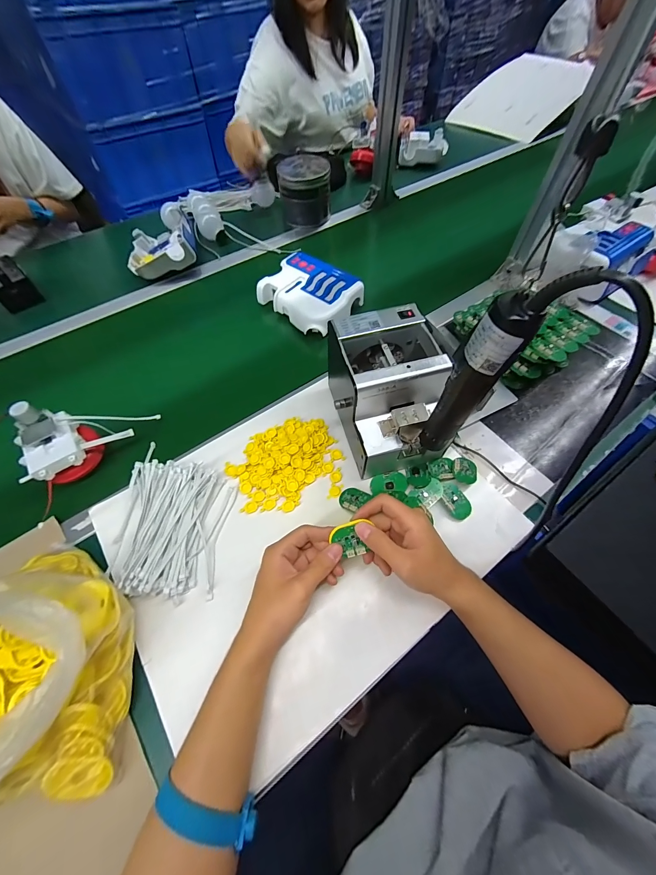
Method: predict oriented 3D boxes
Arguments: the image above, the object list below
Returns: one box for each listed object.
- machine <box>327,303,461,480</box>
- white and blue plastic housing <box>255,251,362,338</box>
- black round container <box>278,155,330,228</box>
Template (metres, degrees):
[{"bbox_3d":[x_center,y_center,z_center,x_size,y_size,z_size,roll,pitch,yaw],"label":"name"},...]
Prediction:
[{"bbox_3d":[0.083,-0.061,0.449,0.126,0.145,0.176,-12,60,-9],"label":"machine"},{"bbox_3d":[-0.040,-0.286,0.625,0.178,0.050,0.133,34,64,17],"label":"white and blue plastic housing"},{"bbox_3d":[-0.058,-0.617,0.810,0.130,0.125,0.141,-7,60,-6],"label":"black round container"}]

